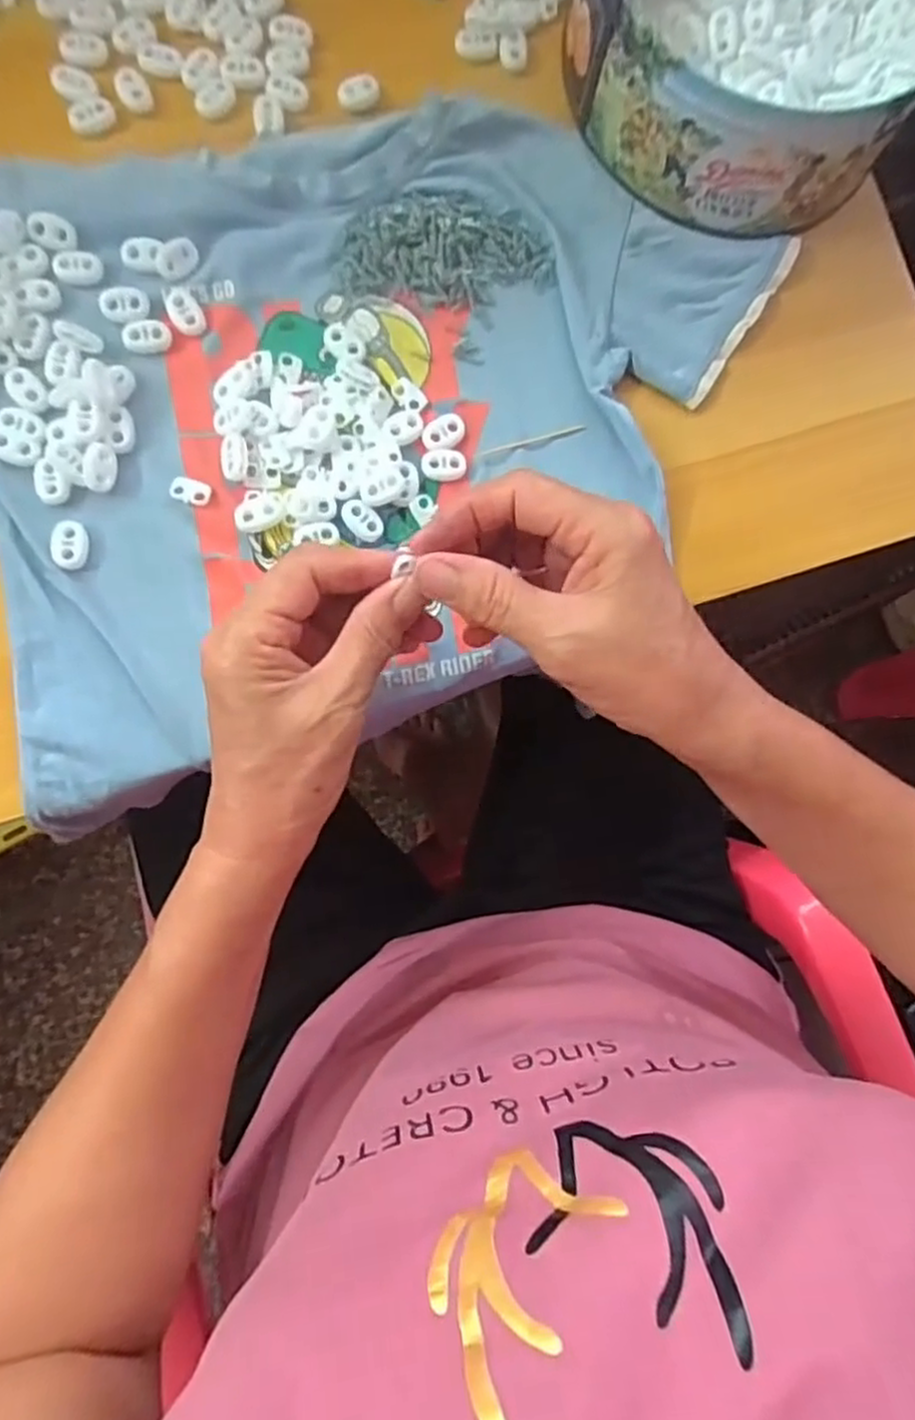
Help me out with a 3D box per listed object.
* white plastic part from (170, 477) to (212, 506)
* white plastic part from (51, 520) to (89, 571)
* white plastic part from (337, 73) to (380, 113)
[{"bbox_3d":[-0.129,-0.106,0.353,0.020,0.004,0.012,20,83,-5],"label":"white plastic part"},{"bbox_3d":[-0.182,-0.077,0.342,0.015,0.006,0.023,-1,86,-7],"label":"white plastic part"},{"bbox_3d":[-0.051,-0.323,0.382,0.022,0.004,0.018,-18,88,-8],"label":"white plastic part"}]

